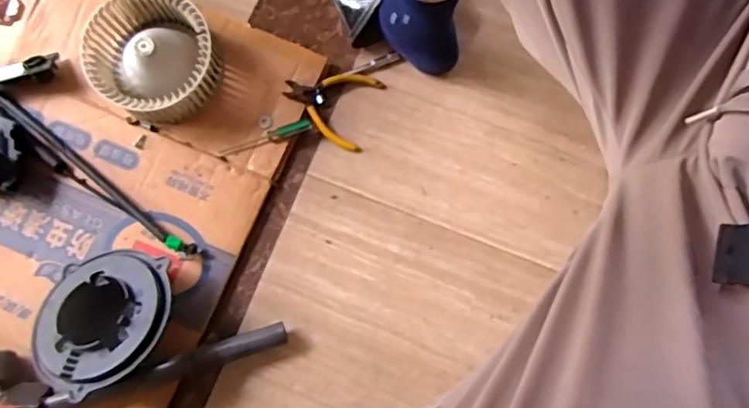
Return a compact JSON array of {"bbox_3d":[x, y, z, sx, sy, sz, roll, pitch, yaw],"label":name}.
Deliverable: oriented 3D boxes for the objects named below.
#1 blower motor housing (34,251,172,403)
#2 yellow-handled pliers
[{"bbox_3d":[-0.291,0.128,0.628,0.141,0.035,0.153,-1,60,11],"label":"blower motor housing"},{"bbox_3d":[-0.055,-0.128,0.728,0.110,0.021,0.100,19,78,2],"label":"yellow-handled pliers"}]

